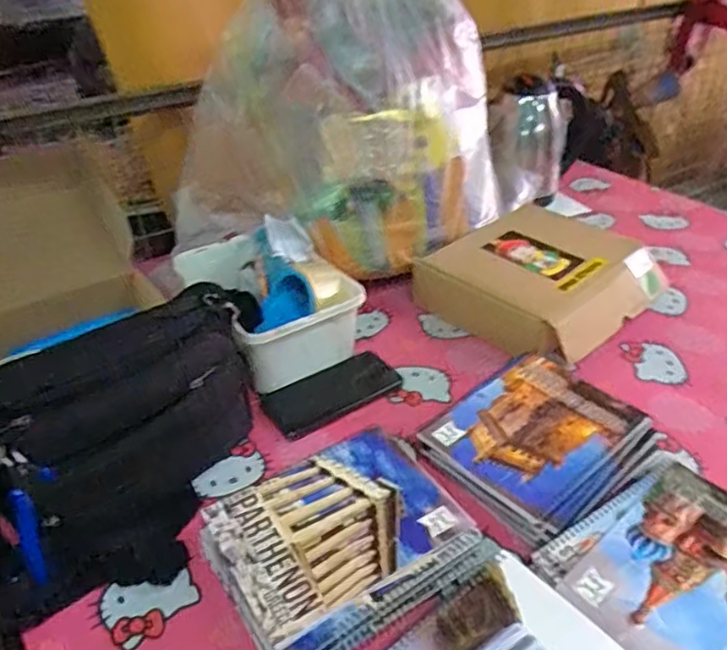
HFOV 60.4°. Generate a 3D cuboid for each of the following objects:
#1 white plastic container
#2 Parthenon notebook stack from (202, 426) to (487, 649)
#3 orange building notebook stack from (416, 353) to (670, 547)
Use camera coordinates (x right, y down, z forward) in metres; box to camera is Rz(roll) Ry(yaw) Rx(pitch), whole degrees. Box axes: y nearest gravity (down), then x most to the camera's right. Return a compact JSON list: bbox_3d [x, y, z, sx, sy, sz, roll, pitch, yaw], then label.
[{"bbox_3d":[-0.090,0.010,0.772,0.172,0.109,0.109,-26,43,-30],"label":"white plastic container"},{"bbox_3d":[-0.020,0.195,0.562,0.207,0.048,0.166,-23,42,-27],"label":"Parthenon notebook stack"},{"bbox_3d":[0.186,0.127,0.652,0.203,0.045,0.182,-28,44,-32],"label":"orange building notebook stack"}]

